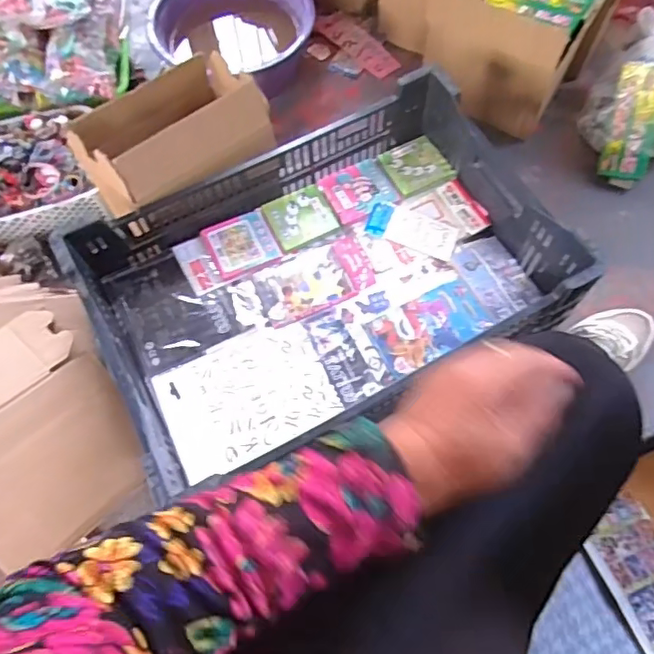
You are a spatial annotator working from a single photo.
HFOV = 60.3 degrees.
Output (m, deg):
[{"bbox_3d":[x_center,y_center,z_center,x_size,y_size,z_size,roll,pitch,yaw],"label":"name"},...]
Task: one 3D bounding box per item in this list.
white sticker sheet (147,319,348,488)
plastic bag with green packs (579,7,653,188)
[{"bbox_3d":[-0.107,0.089,0.756,0.217,0.007,0.158,-23,67,-12],"label":"white sticker sheet"},{"bbox_3d":[0.526,-0.359,0.923,0.203,0.148,0.188,41,70,14],"label":"plastic bag with green packs"}]

